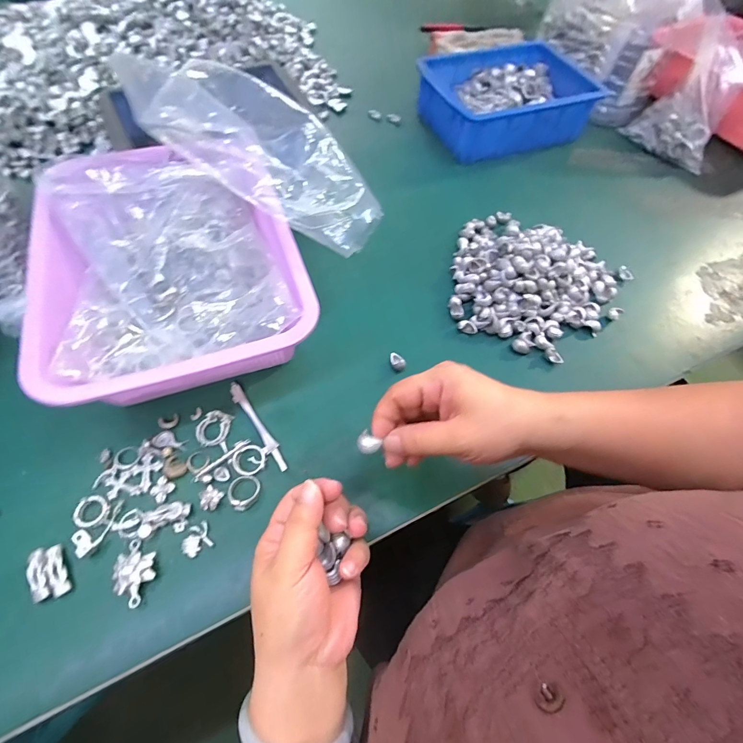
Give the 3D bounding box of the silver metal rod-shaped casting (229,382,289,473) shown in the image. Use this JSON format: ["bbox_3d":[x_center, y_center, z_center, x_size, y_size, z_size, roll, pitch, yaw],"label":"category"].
[{"bbox_3d":[-0.104,0.048,0.343,0.012,0.005,0.099,-32,68,-20],"label":"silver metal rod-shaped casting"}]

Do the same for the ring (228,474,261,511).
[{"bbox_3d":[-0.104,0.098,0.311,0.026,0.009,0.027,2,61,-4],"label":"ring"}]

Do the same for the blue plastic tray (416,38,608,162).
[{"bbox_3d":[0.204,-0.420,0.602,0.232,0.086,0.171,-18,64,-14],"label":"blue plastic tray"}]

